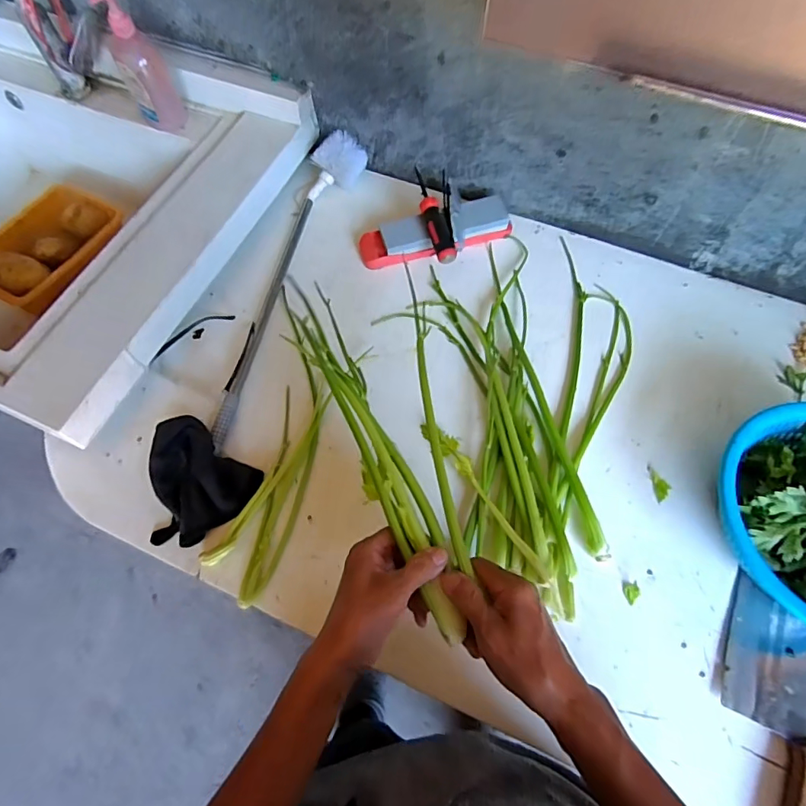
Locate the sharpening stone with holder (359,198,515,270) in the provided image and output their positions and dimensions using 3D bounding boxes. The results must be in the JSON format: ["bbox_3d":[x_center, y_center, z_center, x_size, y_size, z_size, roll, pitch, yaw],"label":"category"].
[{"bbox_3d":[0.056,-0.267,0.753,0.248,0.043,0.074,-16,67,-8],"label":"sharpening stone with holder"}]

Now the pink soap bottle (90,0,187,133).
[{"bbox_3d":[-0.404,-0.522,0.729,0.073,0.163,0.056,-11,65,-5],"label":"pink soap bottle"}]

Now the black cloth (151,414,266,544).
[{"bbox_3d":[-0.271,0.100,0.595,0.139,0.031,0.132,34,70,14],"label":"black cloth"}]

